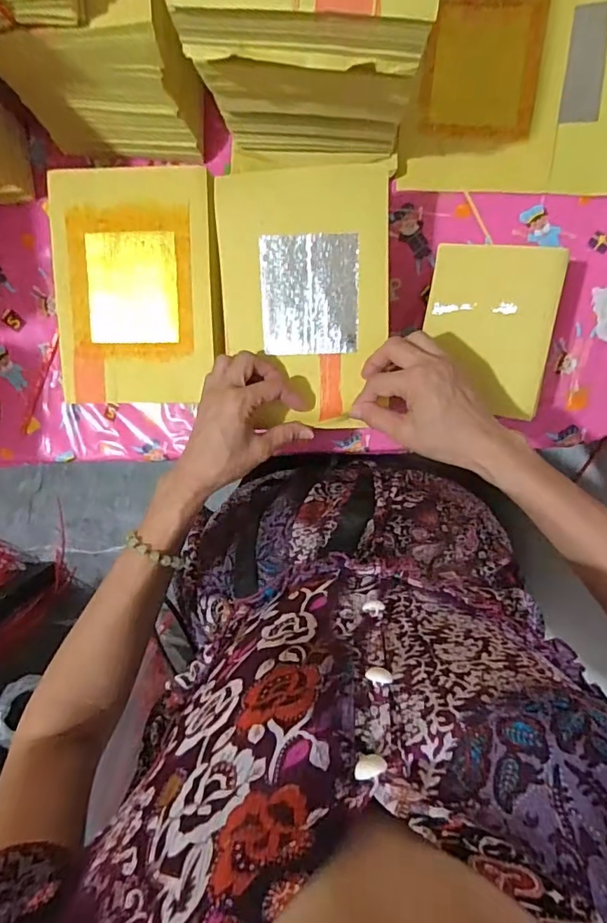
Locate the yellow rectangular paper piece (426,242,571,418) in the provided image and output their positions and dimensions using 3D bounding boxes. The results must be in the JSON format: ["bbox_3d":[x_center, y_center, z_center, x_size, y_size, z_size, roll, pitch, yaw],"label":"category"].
[{"bbox_3d":[0.179,-0.129,0.488,0.122,0.012,0.153,14,107,28],"label":"yellow rectangular paper piece"}]

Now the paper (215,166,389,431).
[{"bbox_3d":[0.001,-0.147,0.458,0.152,0.026,0.223,-2,95,0],"label":"paper"}]

